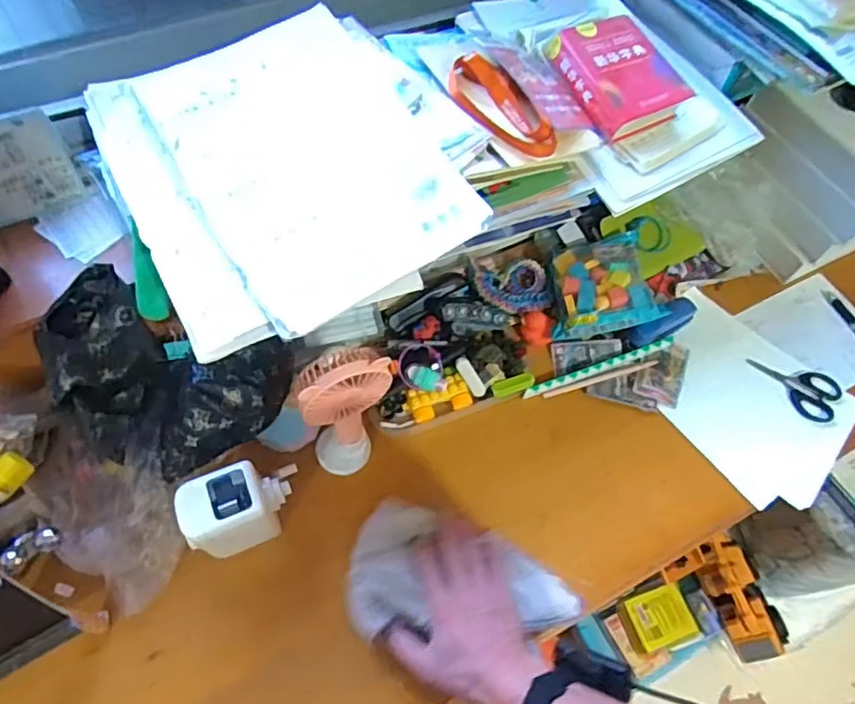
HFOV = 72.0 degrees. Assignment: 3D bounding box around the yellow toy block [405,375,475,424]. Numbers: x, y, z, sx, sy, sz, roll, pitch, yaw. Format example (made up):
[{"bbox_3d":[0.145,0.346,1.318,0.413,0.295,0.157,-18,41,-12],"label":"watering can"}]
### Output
[{"bbox_3d":[0.011,0.060,0.713,0.084,0.037,0.034,-15,63,-11],"label":"yellow toy block"}]

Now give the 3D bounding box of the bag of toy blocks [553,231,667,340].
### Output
[{"bbox_3d":[0.220,-0.088,0.773,0.119,0.056,0.146,-3,61,-5],"label":"bag of toy blocks"}]

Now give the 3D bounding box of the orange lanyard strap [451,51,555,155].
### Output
[{"bbox_3d":[0.074,-0.242,0.579,0.069,0.019,0.129,-36,81,-25],"label":"orange lanyard strap"}]

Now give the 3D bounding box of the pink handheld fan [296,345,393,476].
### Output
[{"bbox_3d":[-0.080,0.063,0.603,0.088,0.207,0.053,-8,62,-8],"label":"pink handheld fan"}]

